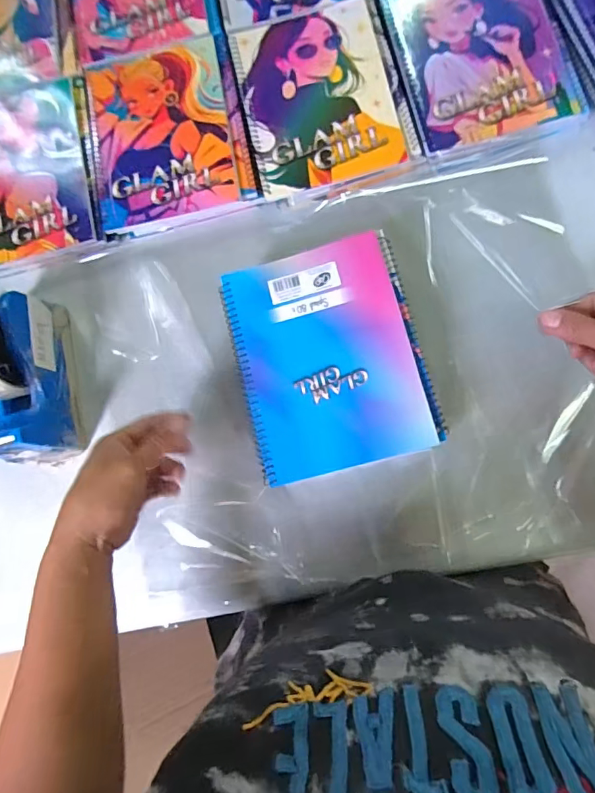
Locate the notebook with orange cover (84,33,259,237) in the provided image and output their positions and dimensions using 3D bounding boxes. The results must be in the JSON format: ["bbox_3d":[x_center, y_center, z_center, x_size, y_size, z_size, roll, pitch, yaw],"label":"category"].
[{"bbox_3d":[-0.139,-0.281,0.496,0.162,0.007,0.196,-11,82,5],"label":"notebook with orange cover"}]

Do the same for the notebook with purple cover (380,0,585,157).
[{"bbox_3d":[0.179,-0.349,0.467,0.151,0.013,0.195,-14,82,4],"label":"notebook with purple cover"}]

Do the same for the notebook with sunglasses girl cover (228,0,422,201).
[{"bbox_3d":[0.024,-0.311,0.481,0.157,0.013,0.194,-13,82,4],"label":"notebook with sunglasses girl cover"}]

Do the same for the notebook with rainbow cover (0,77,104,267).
[{"bbox_3d":[-0.296,-0.253,0.510,0.153,0.008,0.215,-11,82,2],"label":"notebook with rainbow cover"}]

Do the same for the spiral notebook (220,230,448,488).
[{"bbox_3d":[0.027,-0.036,0.410,0.154,0.014,0.194,-15,81,4],"label":"spiral notebook"}]

